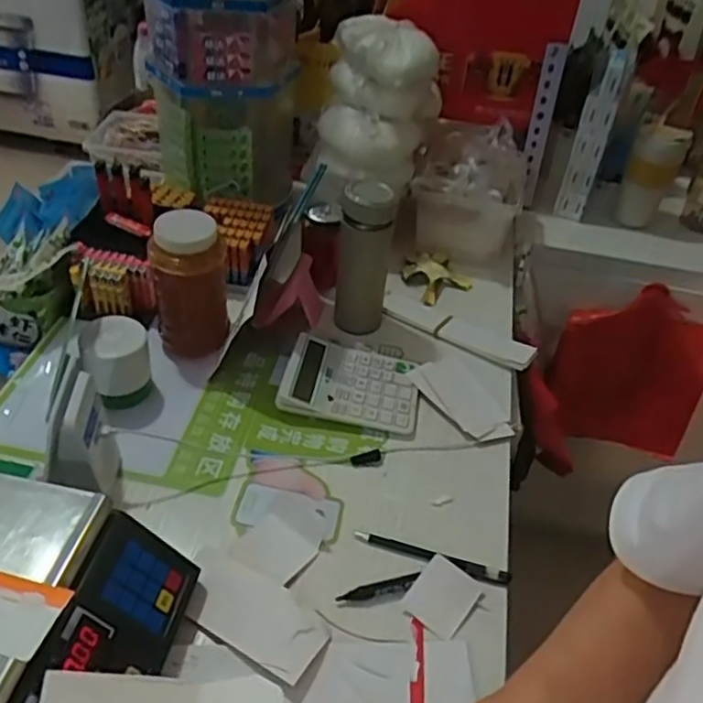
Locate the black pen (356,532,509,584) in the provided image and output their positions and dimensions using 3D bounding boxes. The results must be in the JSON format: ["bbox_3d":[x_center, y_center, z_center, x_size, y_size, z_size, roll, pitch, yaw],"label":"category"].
[{"bbox_3d":[0.079,0.200,0.667,0.153,0.007,0.012,15,43,10],"label":"black pen"}]

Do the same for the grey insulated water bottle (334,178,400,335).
[{"bbox_3d":[0.018,-0.127,0.876,0.066,0.200,0.076,5,42,-1],"label":"grey insulated water bottle"}]

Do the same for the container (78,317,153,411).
[{"bbox_3d":[-0.269,0.015,0.781,0.072,0.092,0.062,-15,46,-22],"label":"container"}]

